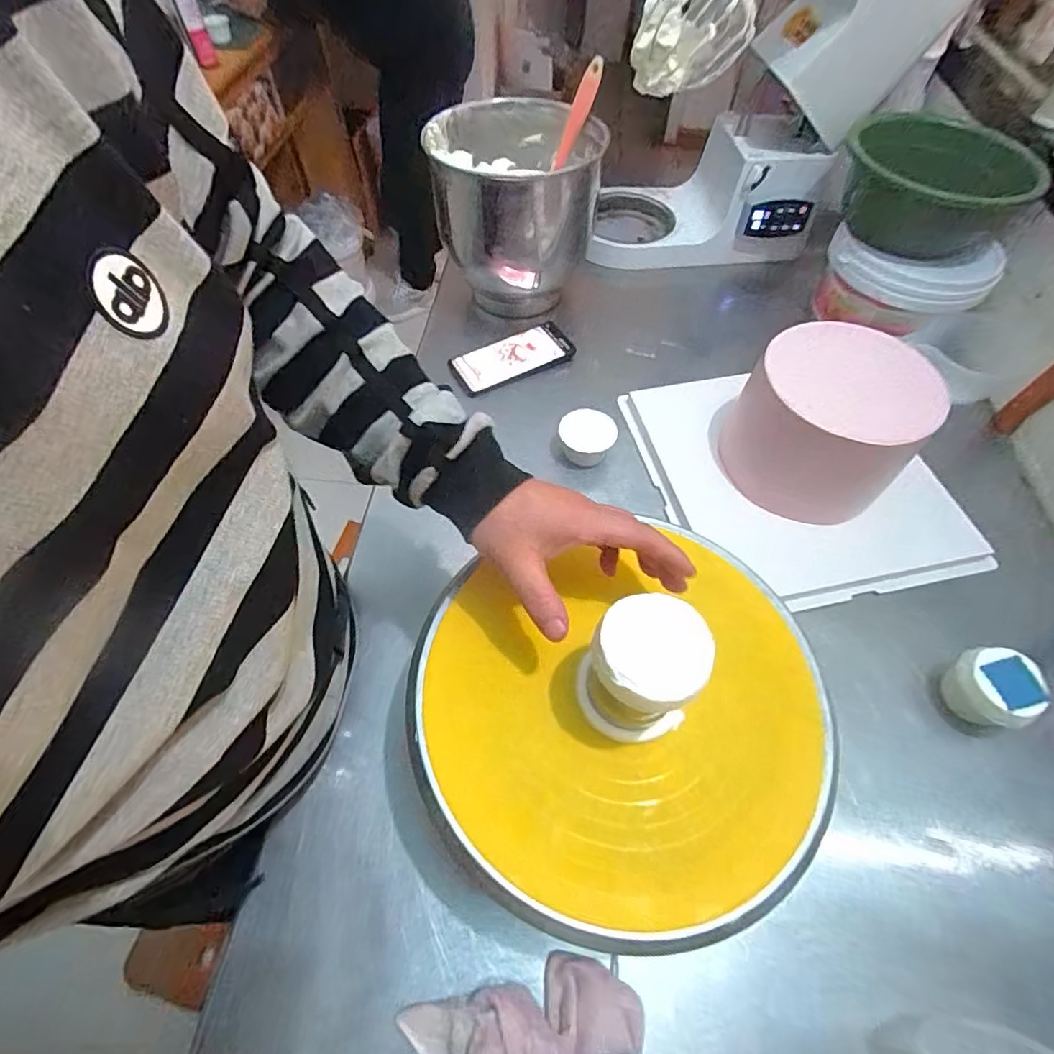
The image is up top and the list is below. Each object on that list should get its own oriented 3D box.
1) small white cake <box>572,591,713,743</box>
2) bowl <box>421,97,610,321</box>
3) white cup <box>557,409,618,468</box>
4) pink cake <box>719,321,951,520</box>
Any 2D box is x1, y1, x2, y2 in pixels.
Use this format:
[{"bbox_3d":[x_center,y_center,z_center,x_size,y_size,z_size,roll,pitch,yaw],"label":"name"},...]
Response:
[{"bbox_3d":[0.072,0.092,0.335,0.066,0.095,0.064,0,58,0],"label":"small white cake"},{"bbox_3d":[-0.016,-0.419,0.745,0.203,0.231,0.218,0,58,0],"label":"bowl"},{"bbox_3d":[0.068,-0.101,0.642,0.071,0.042,0.066,0,58,0],"label":"white cup"},{"bbox_3d":[0.312,-0.107,0.576,0.159,0.138,0.168,0,58,0],"label":"pink cake"}]

